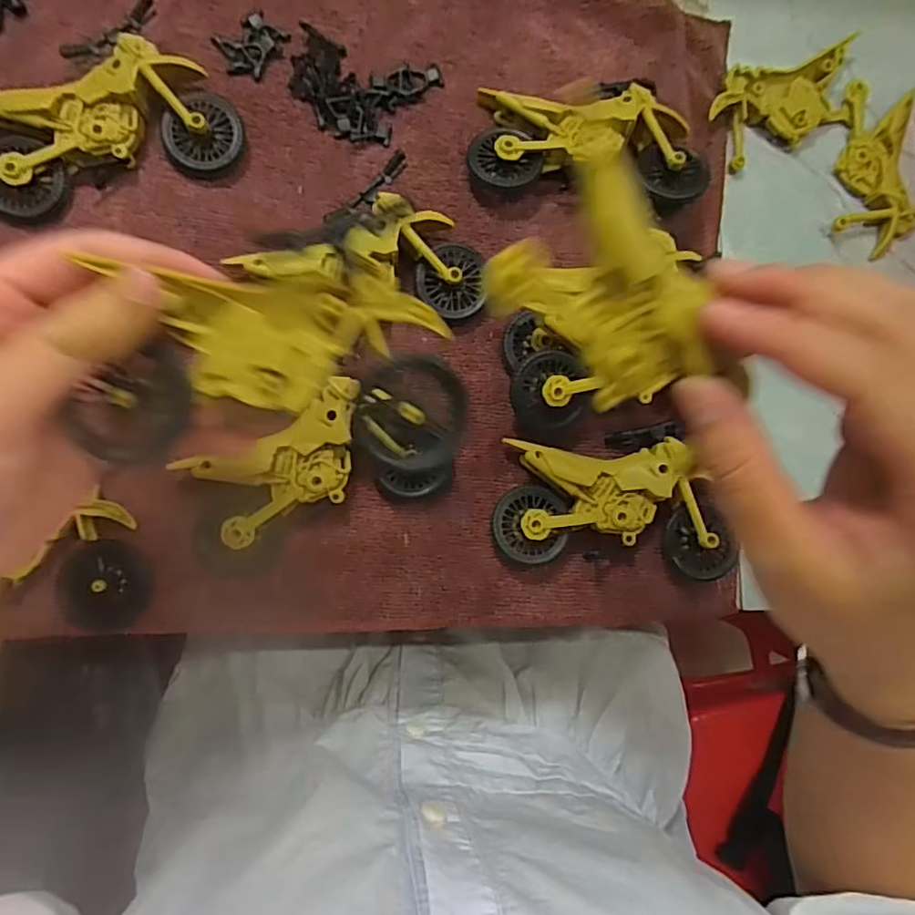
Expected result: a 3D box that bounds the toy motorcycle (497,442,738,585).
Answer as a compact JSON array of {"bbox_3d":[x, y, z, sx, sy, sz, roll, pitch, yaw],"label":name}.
[{"bbox_3d":[0.074,0.023,0.285,0.109,0.021,0.059,6,84,-6],"label":"toy motorcycle"}]

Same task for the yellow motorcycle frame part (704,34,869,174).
[{"bbox_3d":[0.183,-0.197,0.330,0.094,0.014,0.046,-22,87,-8],"label":"yellow motorcycle frame part"}]

